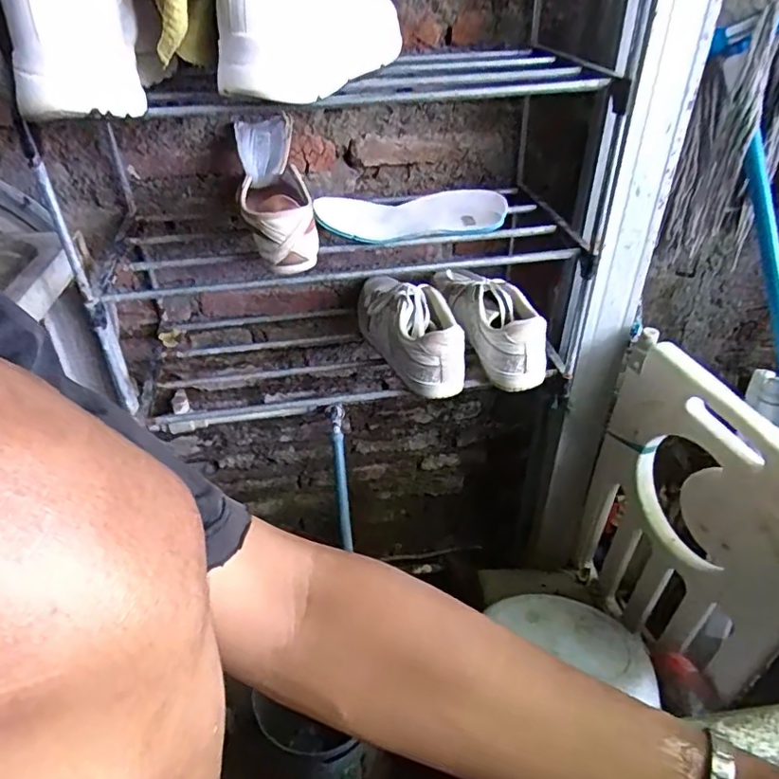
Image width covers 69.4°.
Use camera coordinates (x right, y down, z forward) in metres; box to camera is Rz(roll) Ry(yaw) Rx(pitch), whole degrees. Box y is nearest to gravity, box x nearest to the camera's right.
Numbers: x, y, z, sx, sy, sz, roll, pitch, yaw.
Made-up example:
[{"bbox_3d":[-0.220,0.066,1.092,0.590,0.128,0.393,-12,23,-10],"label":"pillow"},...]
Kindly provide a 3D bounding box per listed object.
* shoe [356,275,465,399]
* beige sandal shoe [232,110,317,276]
[{"bbox_3d":[0.023,-0.088,0.763,0.081,0.092,0.223,-17,39,-21],"label":"shoe"},{"bbox_3d":[-0.139,-0.243,0.674,0.086,0.087,0.266,-7,51,-9],"label":"beige sandal shoe"}]

